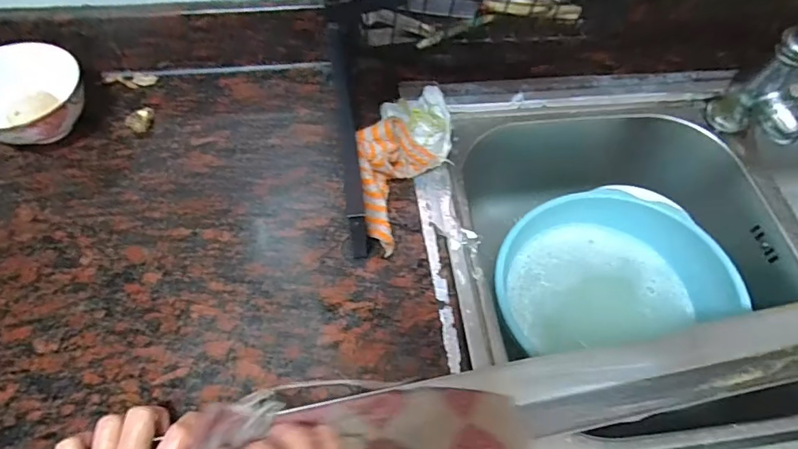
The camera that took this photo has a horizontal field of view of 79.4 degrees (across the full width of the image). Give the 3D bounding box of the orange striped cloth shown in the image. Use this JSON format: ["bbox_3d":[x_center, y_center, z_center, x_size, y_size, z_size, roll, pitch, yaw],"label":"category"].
[{"bbox_3d":[-0.017,-0.042,0.480,0.075,0.062,0.116,24,61,11],"label":"orange striped cloth"}]

